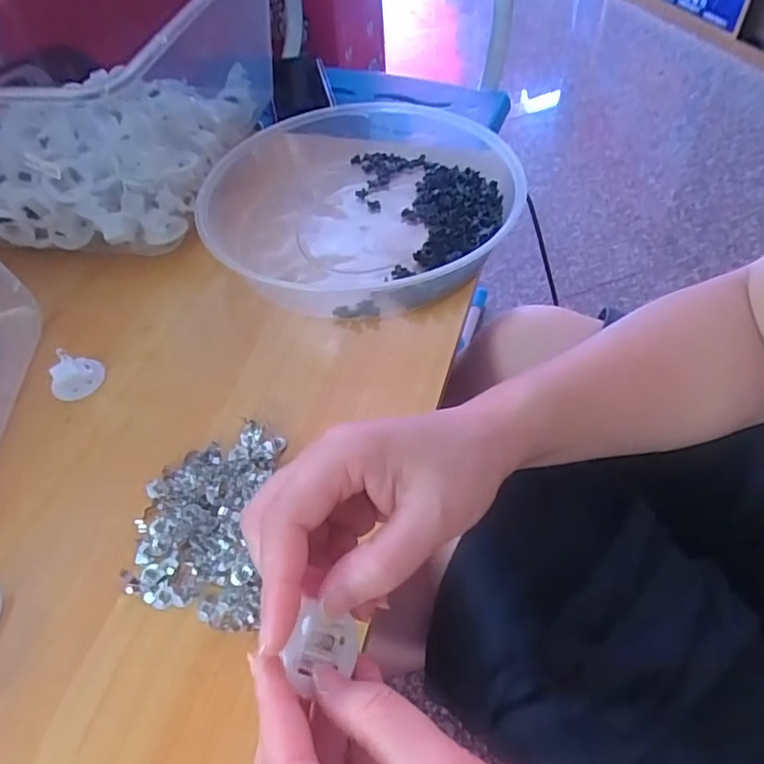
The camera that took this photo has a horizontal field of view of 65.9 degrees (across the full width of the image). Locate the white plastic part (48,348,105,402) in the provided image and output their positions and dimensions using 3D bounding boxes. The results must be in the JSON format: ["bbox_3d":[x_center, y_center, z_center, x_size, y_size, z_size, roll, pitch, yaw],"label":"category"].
[{"bbox_3d":[-0.204,-0.006,0.392,0.026,0.019,0.031,5,53,7],"label":"white plastic part"}]

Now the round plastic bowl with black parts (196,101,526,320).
[{"bbox_3d":[-0.014,-0.140,0.450,0.228,0.071,0.226,-2,52,2],"label":"round plastic bowl with black parts"}]

